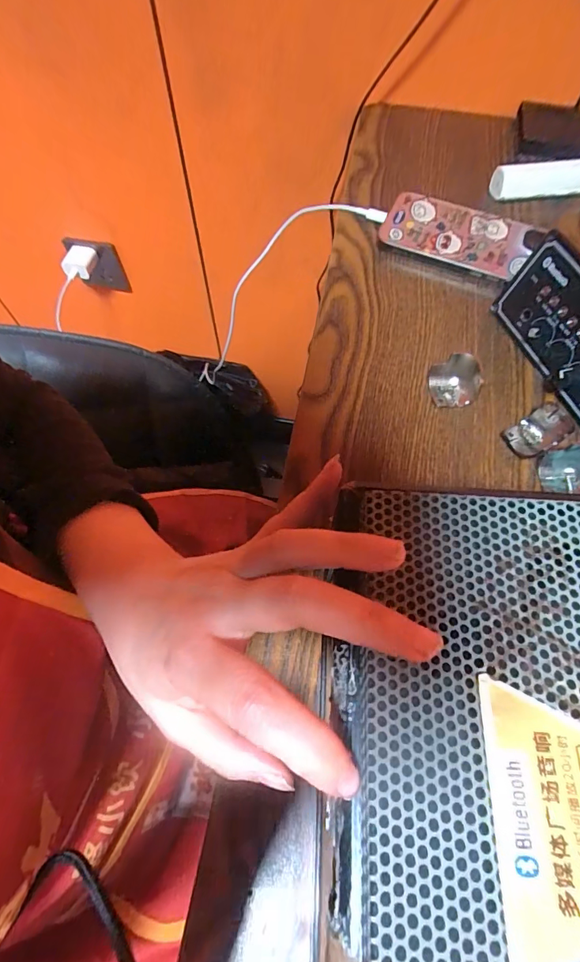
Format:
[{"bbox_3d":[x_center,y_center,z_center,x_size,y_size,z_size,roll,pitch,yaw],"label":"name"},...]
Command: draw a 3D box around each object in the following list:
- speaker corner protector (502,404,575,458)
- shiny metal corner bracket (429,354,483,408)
[{"bbox_3d":[0.158,-0.031,0.272,0.029,0.024,0.026,-35,71,-15],"label":"speaker corner protector"},{"bbox_3d":[0.112,-0.066,0.285,0.033,0.027,0.026,3,66,1],"label":"shiny metal corner bracket"}]

